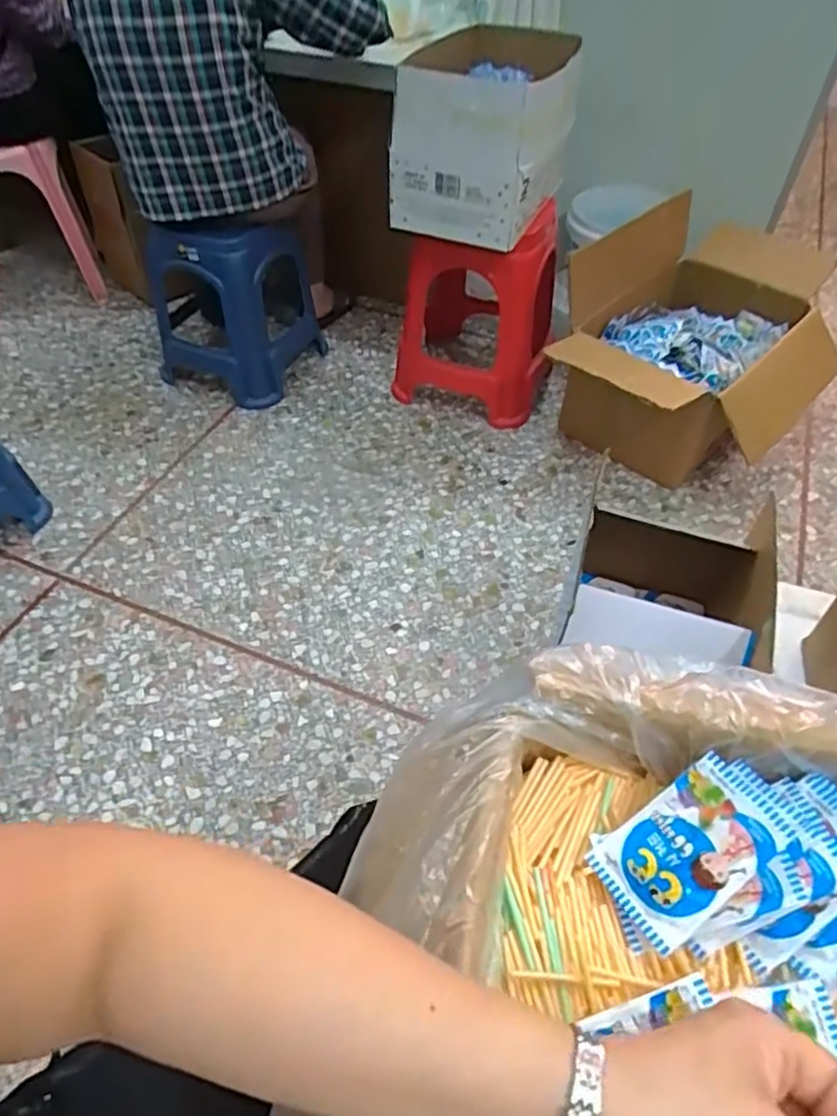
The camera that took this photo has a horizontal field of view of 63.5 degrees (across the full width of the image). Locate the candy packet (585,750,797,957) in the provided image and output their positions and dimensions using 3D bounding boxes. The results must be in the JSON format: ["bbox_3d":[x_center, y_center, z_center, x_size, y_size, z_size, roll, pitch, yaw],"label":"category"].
[{"bbox_3d":[0.163,0.175,0.407,0.105,0.015,0.064,-40,56,-2],"label":"candy packet"}]

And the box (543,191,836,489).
[{"bbox_3d":[0.688,-0.487,1.613,0.536,0.387,0.751,35,56,25],"label":"box"}]

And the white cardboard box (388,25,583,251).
[{"bbox_3d":[0.137,-0.879,1.394,0.326,0.268,0.466,14,51,8],"label":"white cardboard box"}]

